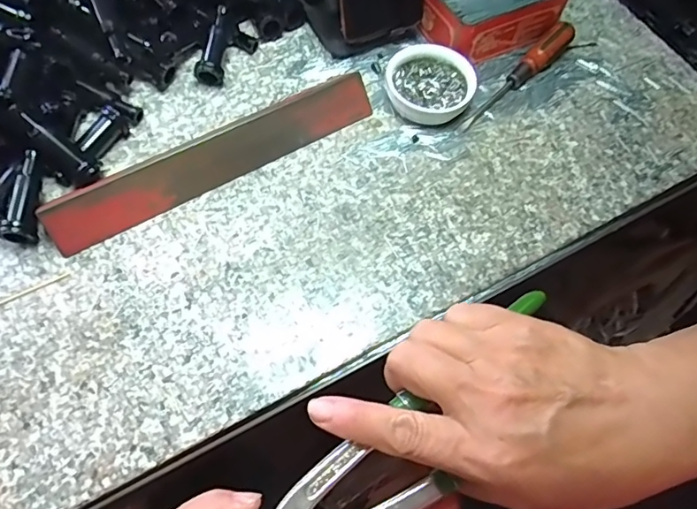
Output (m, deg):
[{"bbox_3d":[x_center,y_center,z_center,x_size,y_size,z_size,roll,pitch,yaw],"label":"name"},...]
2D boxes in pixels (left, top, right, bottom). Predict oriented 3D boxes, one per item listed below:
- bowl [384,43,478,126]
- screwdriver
[{"bbox_3d":[0.067,-0.140,0.436,0.071,0.024,0.069,1,64,-2],"label":"bowl"},{"bbox_3d":[0.142,-0.154,0.450,0.146,0.025,0.020,-40,72,-20],"label":"screwdriver"}]

